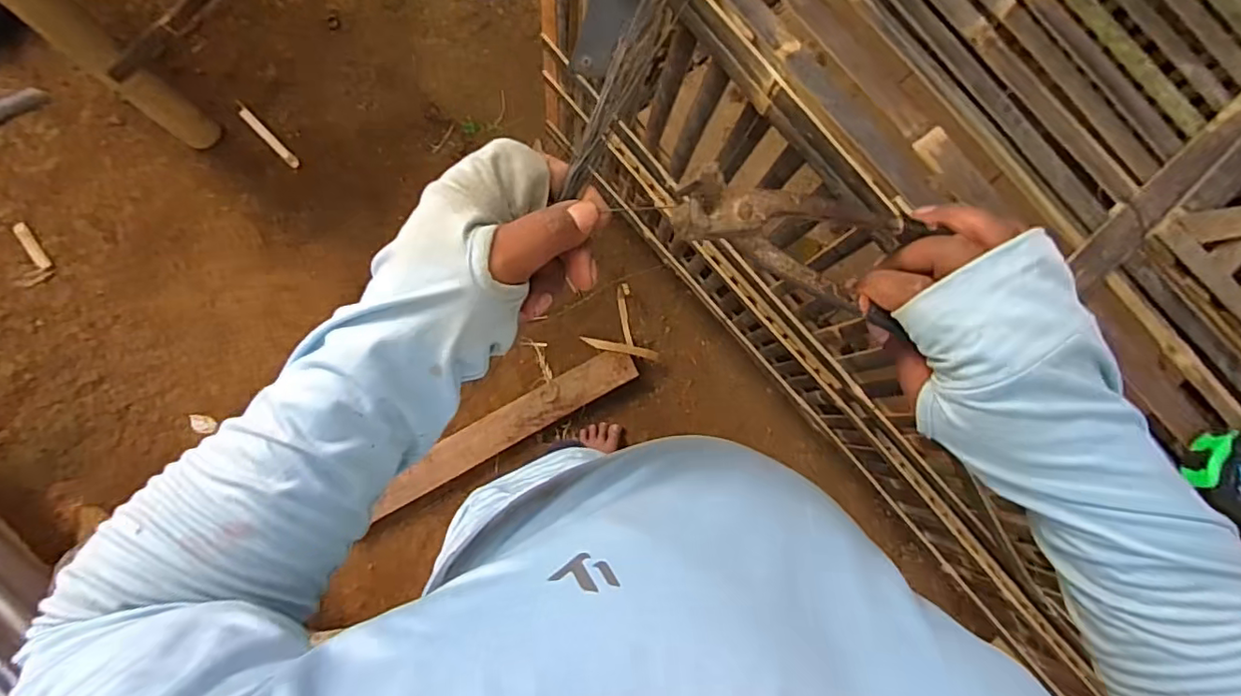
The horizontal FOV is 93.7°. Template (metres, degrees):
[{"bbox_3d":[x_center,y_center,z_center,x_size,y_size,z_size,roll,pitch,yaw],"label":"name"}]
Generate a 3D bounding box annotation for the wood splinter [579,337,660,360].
[{"bbox_3d":[0.000,0.001,1.345,0.181,0.011,0.023,11,82,-3],"label":"wood splinter"}]

